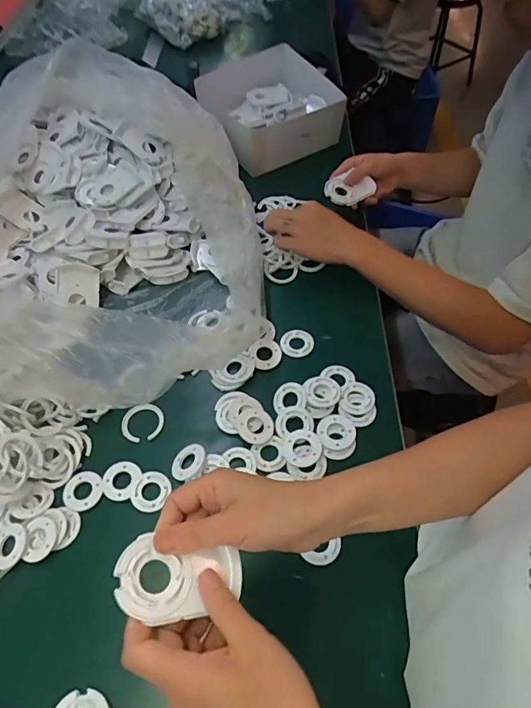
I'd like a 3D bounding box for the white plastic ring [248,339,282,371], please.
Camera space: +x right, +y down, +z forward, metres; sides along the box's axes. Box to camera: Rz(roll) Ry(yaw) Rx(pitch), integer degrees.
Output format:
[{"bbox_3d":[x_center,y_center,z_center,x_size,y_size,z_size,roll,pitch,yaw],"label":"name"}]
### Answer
[{"bbox_3d":[-0.001,0.000,0.619,0.043,0.005,0.044,4,66,-8],"label":"white plastic ring"}]

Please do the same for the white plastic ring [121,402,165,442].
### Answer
[{"bbox_3d":[-0.153,0.085,0.574,0.050,0.012,0.047,6,55,7],"label":"white plastic ring"}]

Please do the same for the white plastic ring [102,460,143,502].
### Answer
[{"bbox_3d":[-0.166,0.144,0.529,0.041,0.005,0.044,-2,55,2],"label":"white plastic ring"}]

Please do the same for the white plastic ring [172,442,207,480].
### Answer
[{"bbox_3d":[-0.090,0.125,0.534,0.041,0.005,0.043,-18,43,18],"label":"white plastic ring"}]

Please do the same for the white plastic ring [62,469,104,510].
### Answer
[{"bbox_3d":[-0.207,0.155,0.527,0.045,0.004,0.044,-2,55,2],"label":"white plastic ring"}]

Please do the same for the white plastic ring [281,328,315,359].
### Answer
[{"bbox_3d":[0.044,-0.016,0.641,0.045,0.004,0.044,-2,55,2],"label":"white plastic ring"}]

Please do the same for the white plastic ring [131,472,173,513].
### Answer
[{"bbox_3d":[-0.129,0.156,0.525,0.038,0.005,0.044,15,57,13],"label":"white plastic ring"}]

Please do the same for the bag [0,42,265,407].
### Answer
[{"bbox_3d":[-0.270,-0.231,0.689,0.495,0.186,0.622,-5,55,0],"label":"bag"}]

